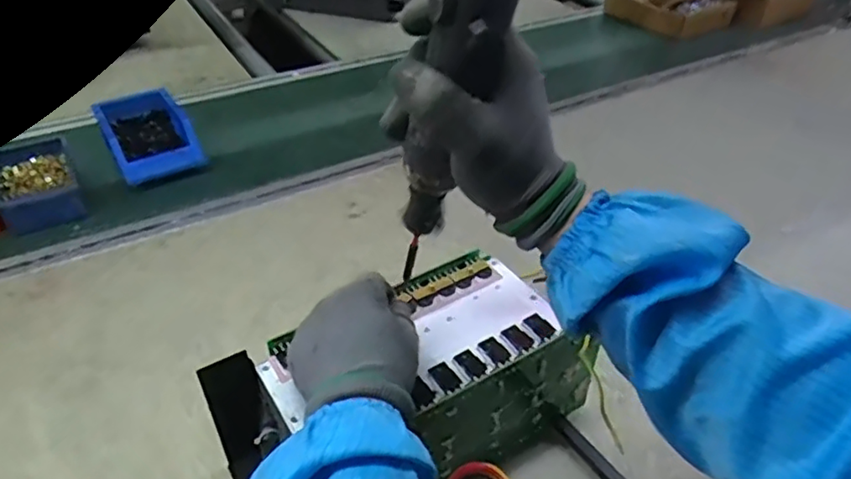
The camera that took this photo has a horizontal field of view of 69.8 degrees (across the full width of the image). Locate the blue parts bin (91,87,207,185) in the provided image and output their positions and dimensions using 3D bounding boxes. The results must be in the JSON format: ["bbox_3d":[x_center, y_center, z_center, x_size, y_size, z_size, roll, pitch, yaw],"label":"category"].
[{"bbox_3d":[-0.393,-0.143,0.871,0.112,0.074,0.155,-20,44,-26],"label":"blue parts bin"}]

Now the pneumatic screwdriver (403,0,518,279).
[{"bbox_3d":[0.014,-0.076,0.324,0.028,0.304,0.035,-17,59,-23],"label":"pneumatic screwdriver"}]

